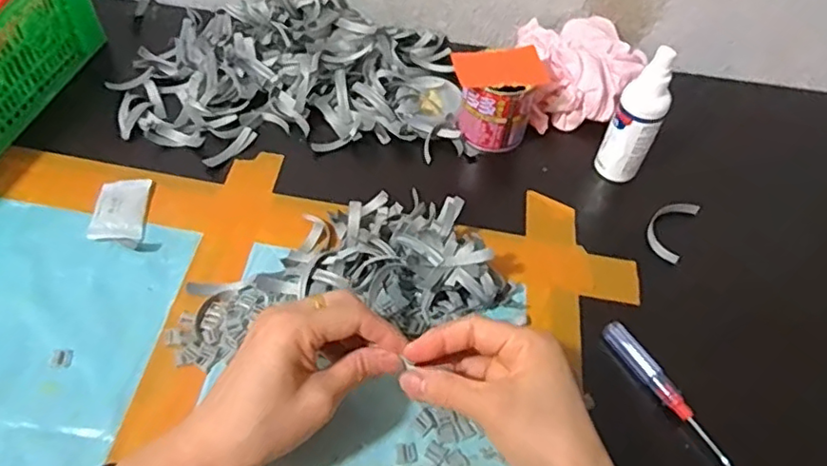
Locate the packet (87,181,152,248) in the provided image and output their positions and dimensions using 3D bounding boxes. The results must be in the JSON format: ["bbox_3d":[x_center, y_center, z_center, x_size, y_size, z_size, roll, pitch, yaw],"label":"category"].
[{"bbox_3d":[-0.241,-0.019,0.500,0.039,0.013,0.071,-2,52,-6],"label":"packet"}]

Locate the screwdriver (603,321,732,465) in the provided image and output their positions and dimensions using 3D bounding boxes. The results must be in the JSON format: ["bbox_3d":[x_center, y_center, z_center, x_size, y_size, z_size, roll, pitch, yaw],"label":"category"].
[{"bbox_3d":[0.178,0.113,0.430,0.014,0.013,0.120,-22,57,-20],"label":"screwdriver"}]

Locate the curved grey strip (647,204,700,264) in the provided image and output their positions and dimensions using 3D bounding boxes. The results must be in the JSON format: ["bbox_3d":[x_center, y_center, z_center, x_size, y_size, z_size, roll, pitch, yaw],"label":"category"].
[{"bbox_3d":[0.222,-0.003,0.526,0.032,0.012,0.065,26,55,16],"label":"curved grey strip"}]

